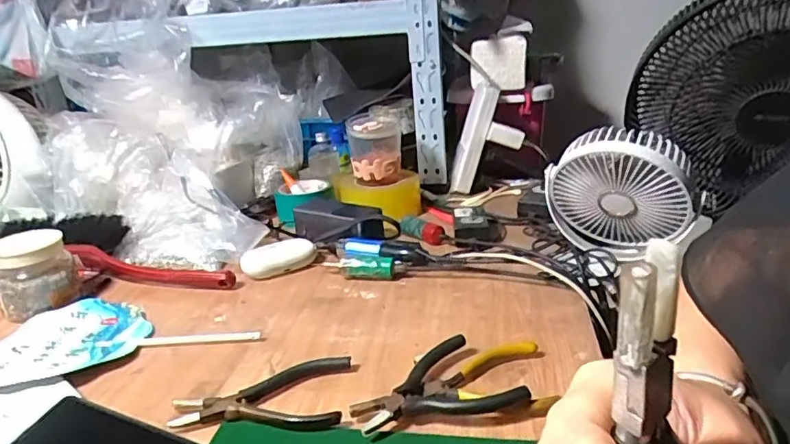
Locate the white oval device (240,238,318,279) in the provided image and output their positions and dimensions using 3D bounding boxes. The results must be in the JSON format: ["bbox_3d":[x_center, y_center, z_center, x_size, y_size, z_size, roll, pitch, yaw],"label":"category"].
[{"bbox_3d":[-0.141,0.045,0.664,0.087,0.030,0.038,-15,24,-25],"label":"white oval device"}]

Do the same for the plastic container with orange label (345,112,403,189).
[{"bbox_3d":[-0.028,-0.107,0.804,0.075,0.089,0.082,-5,20,-2],"label":"plastic container with orange label"}]

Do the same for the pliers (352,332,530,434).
[{"bbox_3d":[0.028,0.136,0.421,0.117,0.023,0.089,-15,24,-24],"label":"pliers"}]

